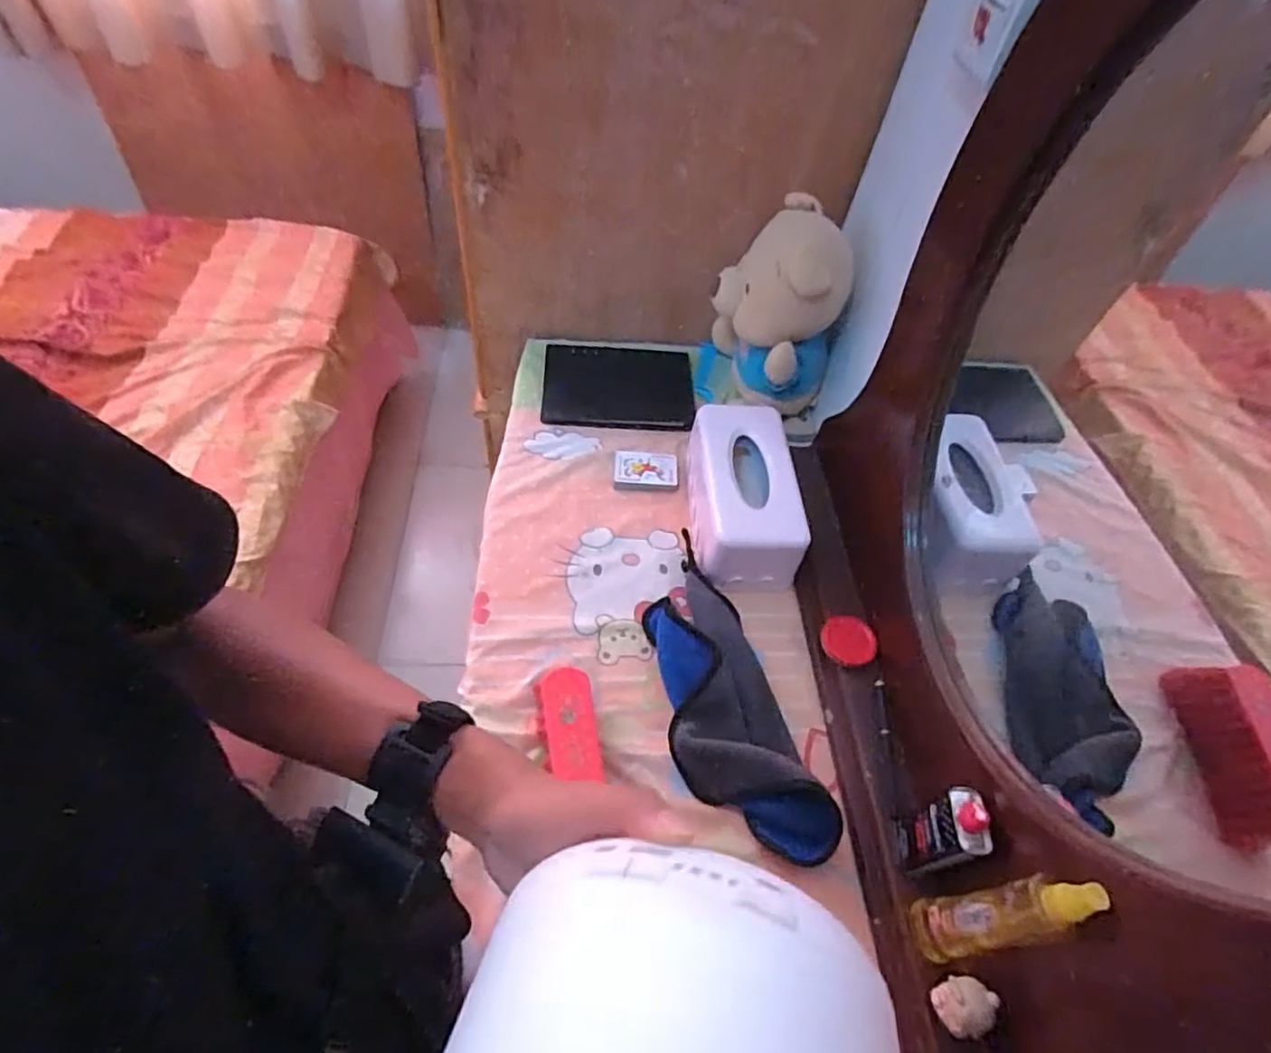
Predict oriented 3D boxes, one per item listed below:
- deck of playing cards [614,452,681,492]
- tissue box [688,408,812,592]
[{"bbox_3d":[0.017,-0.084,0.936,0.095,0.021,0.067,5,54,-3],"label":"deck of playing cards"},{"bbox_3d":[0.143,-0.043,0.867,0.128,0.102,0.241,2,54,-5],"label":"tissue box"}]

